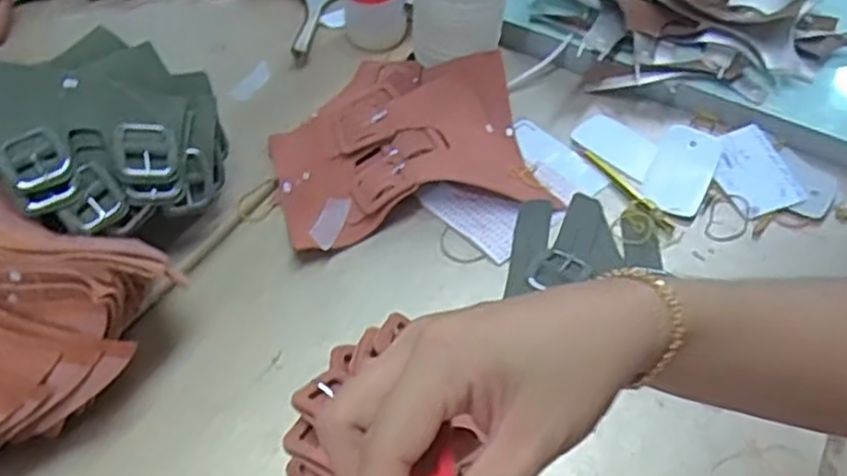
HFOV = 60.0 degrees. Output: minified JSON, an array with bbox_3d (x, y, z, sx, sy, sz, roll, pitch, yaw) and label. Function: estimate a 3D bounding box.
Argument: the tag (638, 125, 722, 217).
[{"bbox_3d":[0.233,-0.062,0.661,0.053,0.010,0.107,16,54,22],"label":"tag"}]

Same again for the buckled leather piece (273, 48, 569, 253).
[{"bbox_3d":[-0.025,-0.095,0.666,0.226,0.044,0.208,-14,51,-11],"label":"buckled leather piece"}]

